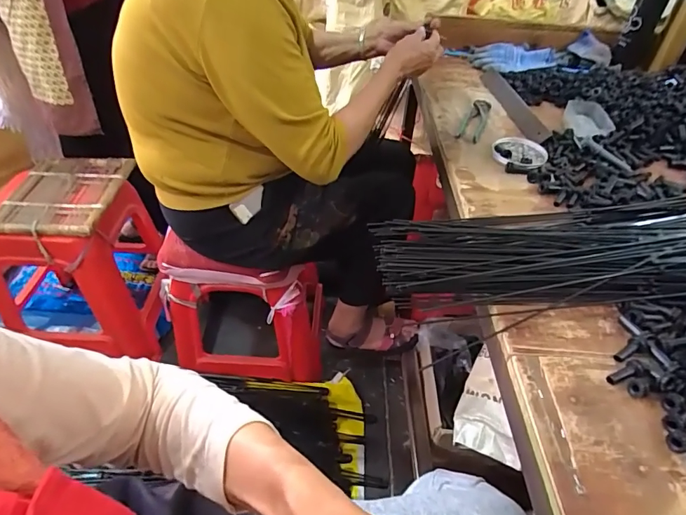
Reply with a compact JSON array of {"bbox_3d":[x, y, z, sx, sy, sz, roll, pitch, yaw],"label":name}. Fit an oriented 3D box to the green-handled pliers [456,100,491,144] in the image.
[{"bbox_3d":[0.258,-0.265,0.846,0.040,0.015,0.159,20,47,16],"label":"green-handled pliers"}]

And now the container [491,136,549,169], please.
[{"bbox_3d":[0.302,-0.181,0.747,0.088,0.009,0.090,2,44,-2],"label":"container"}]

